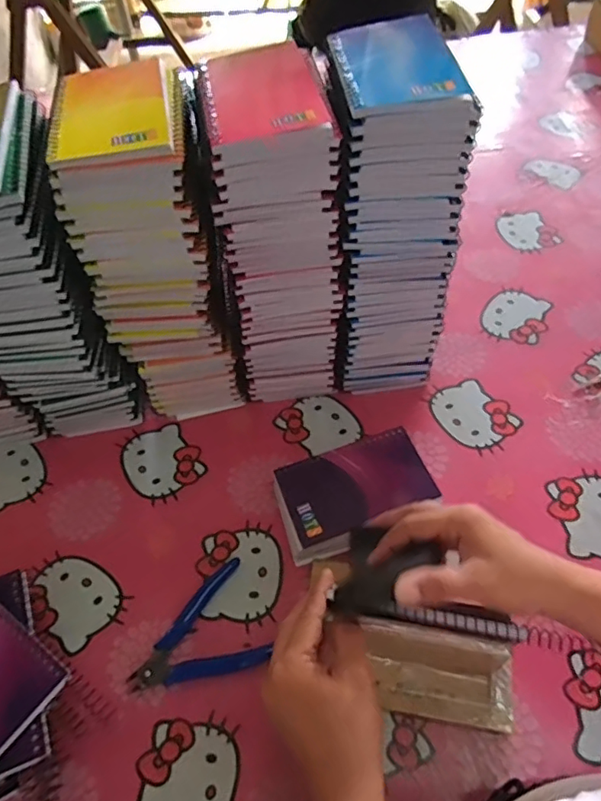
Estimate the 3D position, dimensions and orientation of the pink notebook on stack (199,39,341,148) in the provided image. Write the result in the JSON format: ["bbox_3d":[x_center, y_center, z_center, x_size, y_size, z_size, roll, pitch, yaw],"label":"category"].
[{"bbox_3d":[-0.027,-0.222,0.388,0.084,0.013,0.112,-9,54,-3],"label":"pink notebook on stack"}]

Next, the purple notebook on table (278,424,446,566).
[{"bbox_3d":[0.048,0.085,0.498,0.135,0.034,0.081,-18,56,-9],"label":"purple notebook on table"}]

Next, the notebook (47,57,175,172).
[{"bbox_3d":[-0.136,-0.211,0.392,0.081,0.009,0.126,-10,54,-4],"label":"notebook"}]

